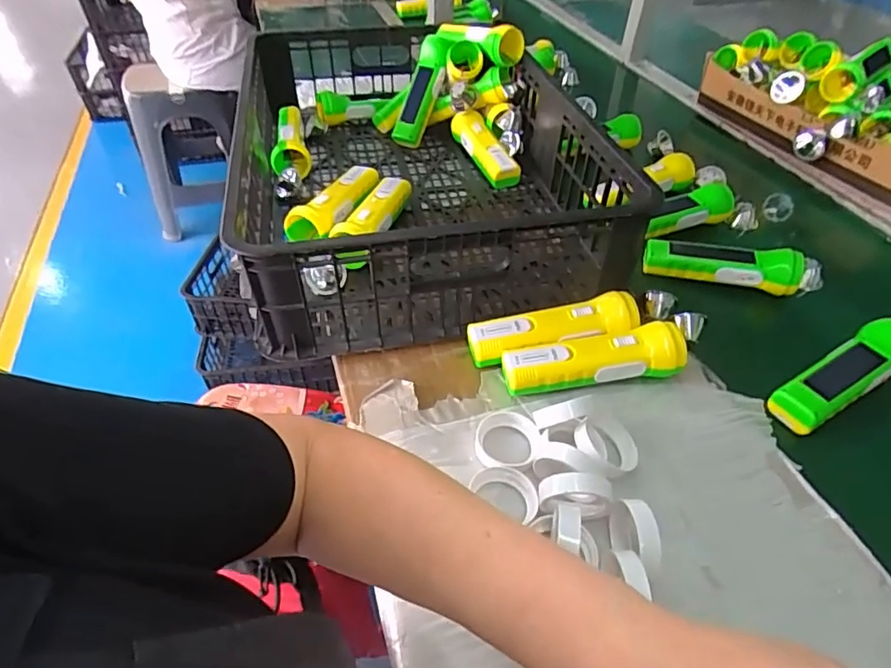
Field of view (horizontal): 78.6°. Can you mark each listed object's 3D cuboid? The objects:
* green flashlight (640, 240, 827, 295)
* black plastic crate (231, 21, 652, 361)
[{"bbox_3d":[0.320,-0.077,0.603,0.186,0.047,0.051,13,49,16],"label":"green flashlight"},{"bbox_3d":[-0.038,-0.235,0.703,0.390,0.169,0.575,-10,47,-4],"label":"black plastic crate"}]

